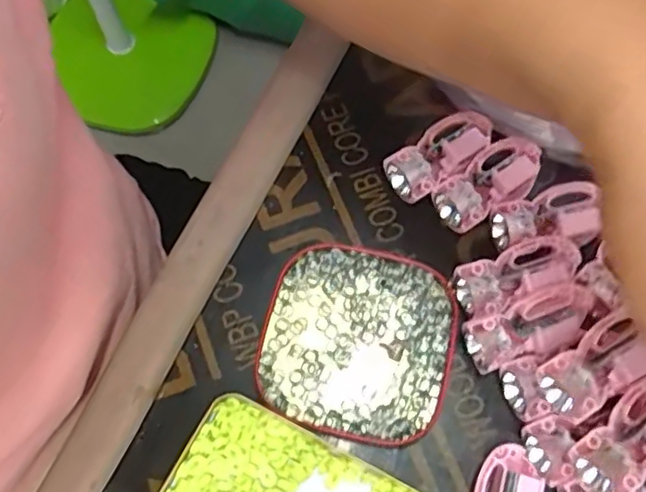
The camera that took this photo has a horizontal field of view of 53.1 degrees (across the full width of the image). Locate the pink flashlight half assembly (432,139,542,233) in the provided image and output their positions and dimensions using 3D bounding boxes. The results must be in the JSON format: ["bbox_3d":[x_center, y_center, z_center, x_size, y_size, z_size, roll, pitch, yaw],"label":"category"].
[{"bbox_3d":[0.096,-0.035,0.374,0.063,0.023,0.033,-36,73,-12],"label":"pink flashlight half assembly"}]

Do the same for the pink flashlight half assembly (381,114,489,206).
[{"bbox_3d":[0.069,-0.055,0.377,0.063,0.018,0.030,-35,72,-11],"label":"pink flashlight half assembly"}]

